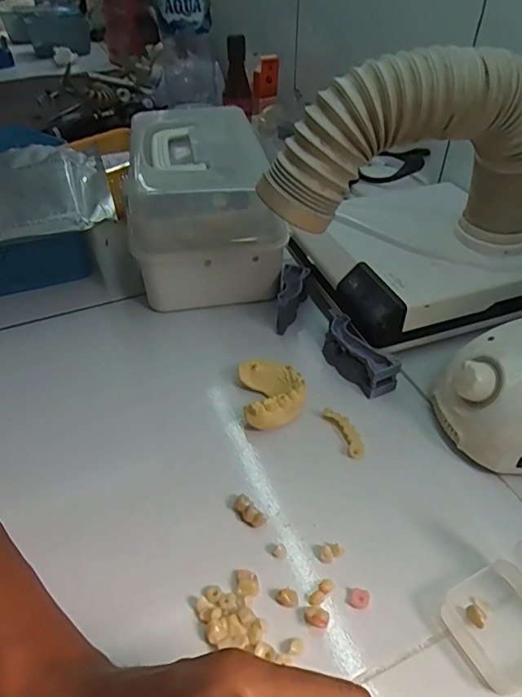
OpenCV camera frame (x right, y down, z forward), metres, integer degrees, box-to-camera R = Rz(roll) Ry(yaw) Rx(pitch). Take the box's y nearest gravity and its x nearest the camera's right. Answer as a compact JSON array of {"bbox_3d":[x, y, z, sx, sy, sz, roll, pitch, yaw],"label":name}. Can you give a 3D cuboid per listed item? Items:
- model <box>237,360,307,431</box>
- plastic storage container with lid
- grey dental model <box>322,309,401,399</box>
[{"bbox_3d":[0.010,0.038,0.414,0.051,0.029,0.062,-6,42,-5],"label":"model"},{"bbox_3d":[-0.072,-0.168,0.562,0.156,0.132,0.233,-10,42,-10],"label":"plastic storage container with lid"},{"bbox_3d":[0.086,0.006,0.442,0.031,0.035,0.079,-25,46,-24],"label":"grey dental model"}]

